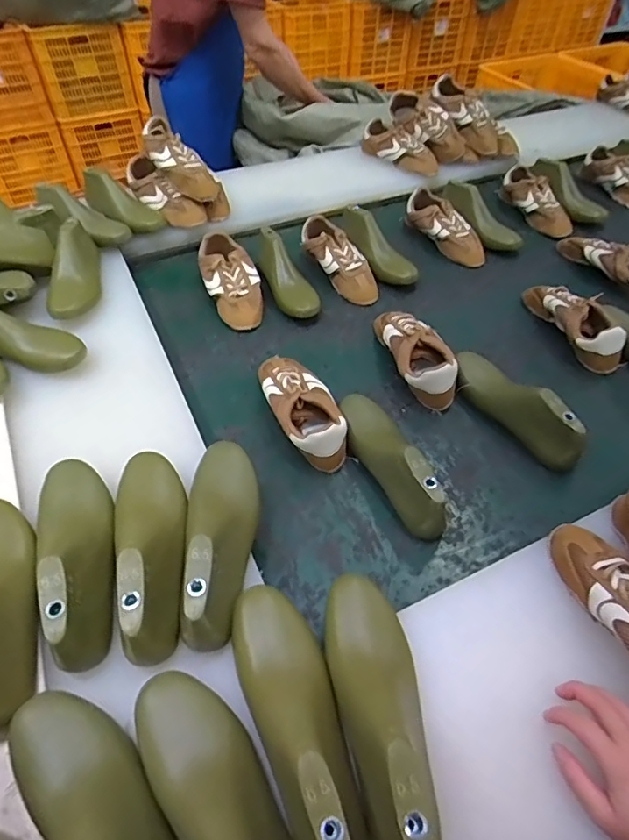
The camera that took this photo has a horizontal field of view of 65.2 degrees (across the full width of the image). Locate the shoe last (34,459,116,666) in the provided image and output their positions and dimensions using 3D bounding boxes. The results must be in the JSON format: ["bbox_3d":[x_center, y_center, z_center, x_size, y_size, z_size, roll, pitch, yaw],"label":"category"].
[{"bbox_3d":[-0.245,0.128,0.509,0.068,0.078,0.231,-18,52,-15],"label":"shoe last"}]

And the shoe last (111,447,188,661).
[{"bbox_3d":[-0.174,0.116,0.521,0.073,0.080,0.246,-14,51,-11],"label":"shoe last"}]

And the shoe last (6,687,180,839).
[{"bbox_3d":[-0.155,0.294,0.366,0.240,0.070,0.074,34,58,26],"label":"shoe last"}]

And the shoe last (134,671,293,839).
[{"bbox_3d":[-0.070,0.299,0.380,0.077,0.085,0.237,-31,44,-23],"label":"shoe last"}]

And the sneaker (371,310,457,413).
[{"bbox_3d":[0.167,-0.114,0.804,0.096,0.072,0.210,-8,50,-6],"label":"sneaker"}]

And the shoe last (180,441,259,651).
[{"bbox_3d":[-0.100,0.110,0.521,0.077,0.072,0.236,-4,50,-3],"label":"shoe last"}]

